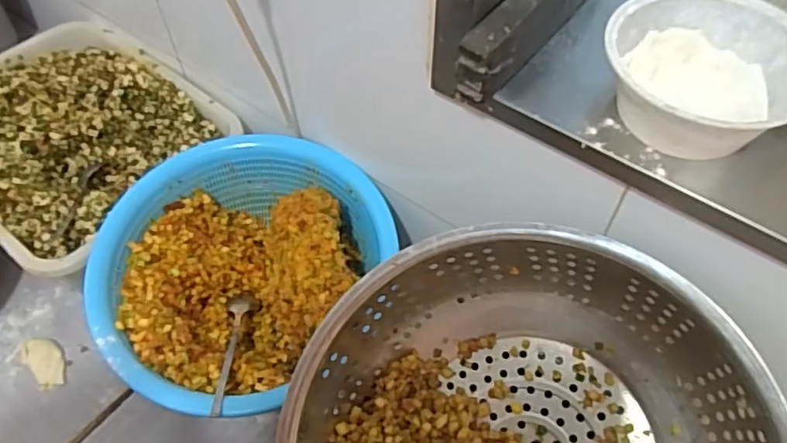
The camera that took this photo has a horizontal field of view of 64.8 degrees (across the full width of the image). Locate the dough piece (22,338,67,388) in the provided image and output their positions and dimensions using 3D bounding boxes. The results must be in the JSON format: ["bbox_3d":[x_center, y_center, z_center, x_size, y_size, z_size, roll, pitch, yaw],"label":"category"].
[{"bbox_3d":[-0.414,0.168,0.742,0.073,0.008,0.038,37,62,26],"label":"dough piece"}]

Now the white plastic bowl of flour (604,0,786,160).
[{"bbox_3d":[0.225,-0.104,0.454,0.138,0.061,0.136,-1,52,1],"label":"white plastic bowl of flour"}]

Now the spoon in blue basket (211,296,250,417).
[{"bbox_3d":[-0.174,0.134,0.657,0.025,0.021,0.186,-5,31,-2],"label":"spoon in blue basket"}]

